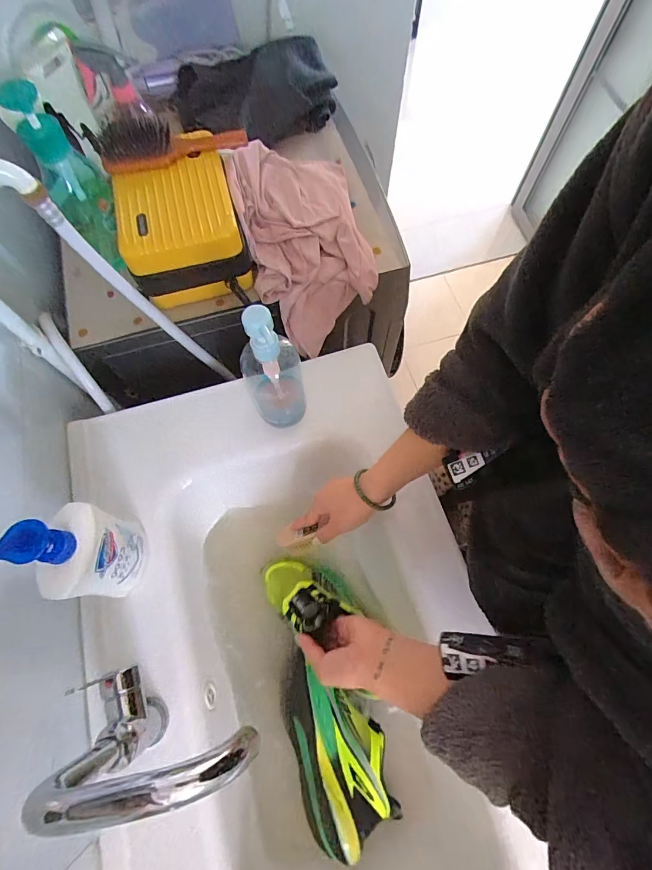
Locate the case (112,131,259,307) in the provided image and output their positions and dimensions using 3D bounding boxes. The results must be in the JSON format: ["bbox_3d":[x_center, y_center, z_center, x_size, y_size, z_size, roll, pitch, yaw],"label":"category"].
[{"bbox_3d":[-0.202,-0.294,0.569,0.156,0.102,0.195,-17,69,-6],"label":"case"}]

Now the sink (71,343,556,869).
[{"bbox_3d":[-0.027,0.289,0.511,0.459,0.134,0.786,-15,69,-5],"label":"sink"}]

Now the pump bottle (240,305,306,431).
[{"bbox_3d":[-0.065,-0.077,0.479,0.066,0.201,0.062,0,69,1],"label":"pump bottle"}]

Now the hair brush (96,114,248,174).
[{"bbox_3d":[-0.206,-0.400,0.538,0.195,0.046,0.054,-12,69,-4],"label":"hair brush"}]

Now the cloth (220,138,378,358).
[{"bbox_3d":[-0.030,-0.293,0.607,0.192,0.055,0.318,-11,92,-11],"label":"cloth"}]

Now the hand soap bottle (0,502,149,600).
[{"bbox_3d":[-0.248,0.130,0.436,0.044,0.155,0.092,6,69,3],"label":"hand soap bottle"}]

